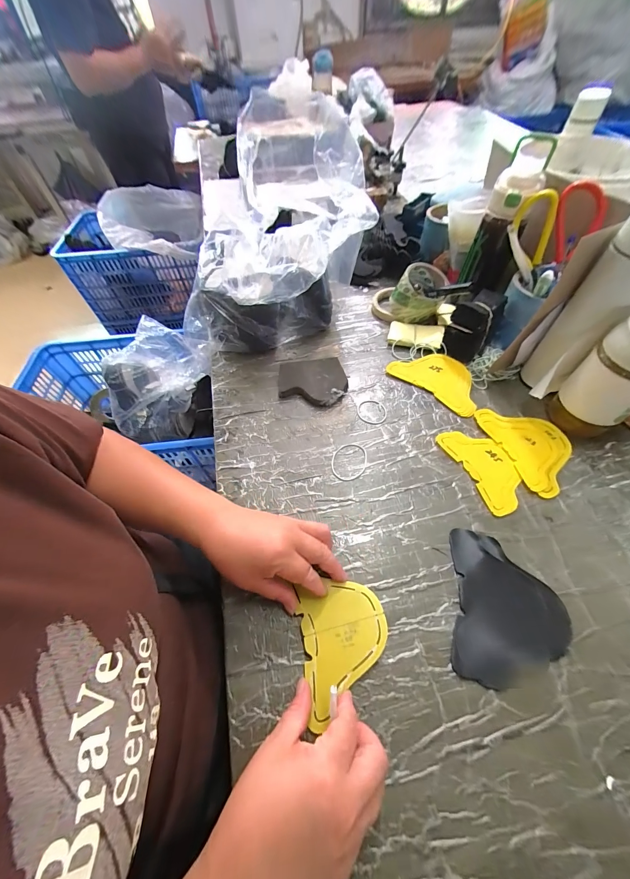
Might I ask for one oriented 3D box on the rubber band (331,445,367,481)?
[{"bbox_3d":[0.047,0.030,0.424,0.047,0.004,0.060,10,56,8],"label":"rubber band"}]

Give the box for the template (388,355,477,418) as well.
[{"bbox_3d":[0.209,-0.107,0.510,0.151,0.006,0.093,37,69,23],"label":"template"}]

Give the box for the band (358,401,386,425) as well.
[{"bbox_3d":[0.088,-0.043,0.474,0.045,0.004,0.047,-2,55,0],"label":"band"}]

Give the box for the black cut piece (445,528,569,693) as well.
[{"bbox_3d":[0.203,0.175,0.319,0.109,0.009,0.140,10,56,8],"label":"black cut piece"}]

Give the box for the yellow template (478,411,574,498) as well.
[{"bbox_3d":[0.308,0.007,0.433,0.096,0.006,0.142,-15,56,-9],"label":"yellow template"}]

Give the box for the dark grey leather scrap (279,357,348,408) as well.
[{"bbox_3d":[-0.005,-0.095,0.496,0.109,0.024,0.088,3,55,3],"label":"dark grey leather scrap"}]

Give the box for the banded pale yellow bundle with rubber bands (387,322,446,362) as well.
[{"bbox_3d":[0.183,-0.182,0.554,0.095,0.022,0.089,5,55,5],"label":"banded pale yellow bundle with rubber bands"}]

